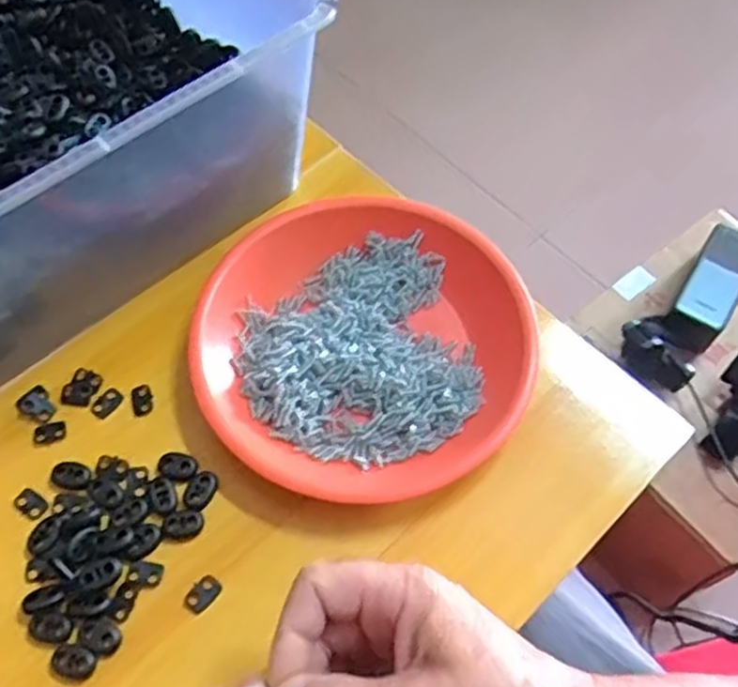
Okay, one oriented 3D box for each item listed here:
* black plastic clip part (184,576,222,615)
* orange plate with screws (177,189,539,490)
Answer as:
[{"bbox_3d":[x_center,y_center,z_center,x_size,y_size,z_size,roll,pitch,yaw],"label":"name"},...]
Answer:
[{"bbox_3d":[-0.086,0.129,0.384,0.019,0.004,0.012,-39,68,-20],"label":"black plastic clip part"},{"bbox_3d":[-0.005,-0.002,0.441,0.196,0.031,0.186,0,61,0],"label":"orange plate with screws"}]

